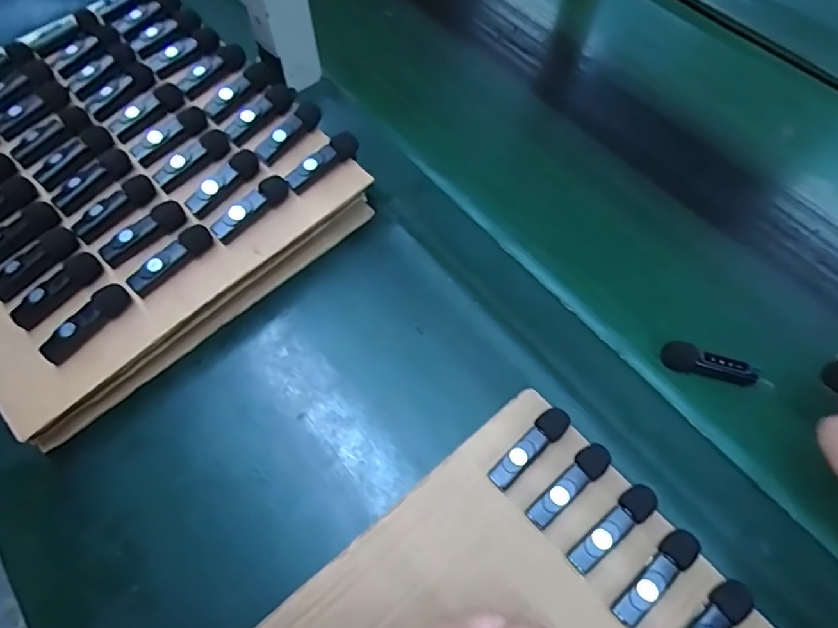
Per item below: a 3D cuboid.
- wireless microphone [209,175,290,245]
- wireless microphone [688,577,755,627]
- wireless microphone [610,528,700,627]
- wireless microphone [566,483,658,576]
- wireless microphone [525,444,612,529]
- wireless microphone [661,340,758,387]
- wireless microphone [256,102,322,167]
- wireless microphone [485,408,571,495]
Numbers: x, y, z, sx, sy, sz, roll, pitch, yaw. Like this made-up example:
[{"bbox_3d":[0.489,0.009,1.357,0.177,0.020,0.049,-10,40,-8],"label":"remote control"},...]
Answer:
[{"bbox_3d":[-0.124,-0.078,0.376,0.064,0.020,0.012,-41,70,-20],"label":"wireless microphone"},{"bbox_3d":[0.164,0.178,0.288,0.064,0.014,0.017,-40,69,-19],"label":"wireless microphone"},{"bbox_3d":[0.140,0.155,0.301,0.064,0.014,0.017,-39,69,-19],"label":"wireless microphone"},{"bbox_3d":[0.120,0.132,0.313,0.067,0.014,0.019,-36,68,-18],"label":"wireless microphone"},{"bbox_3d":[0.096,0.109,0.324,0.064,0.015,0.017,-39,69,-19],"label":"wireless microphone"},{"bbox_3d":[0.211,0.038,0.369,0.066,0.024,0.017,14,63,7],"label":"wireless microphone"},{"bbox_3d":[-0.102,-0.145,0.402,0.011,0.014,0.063,33,67,15],"label":"wireless microphone"},{"bbox_3d":[0.073,0.088,0.336,0.065,0.015,0.018,-38,69,-18],"label":"wireless microphone"}]

